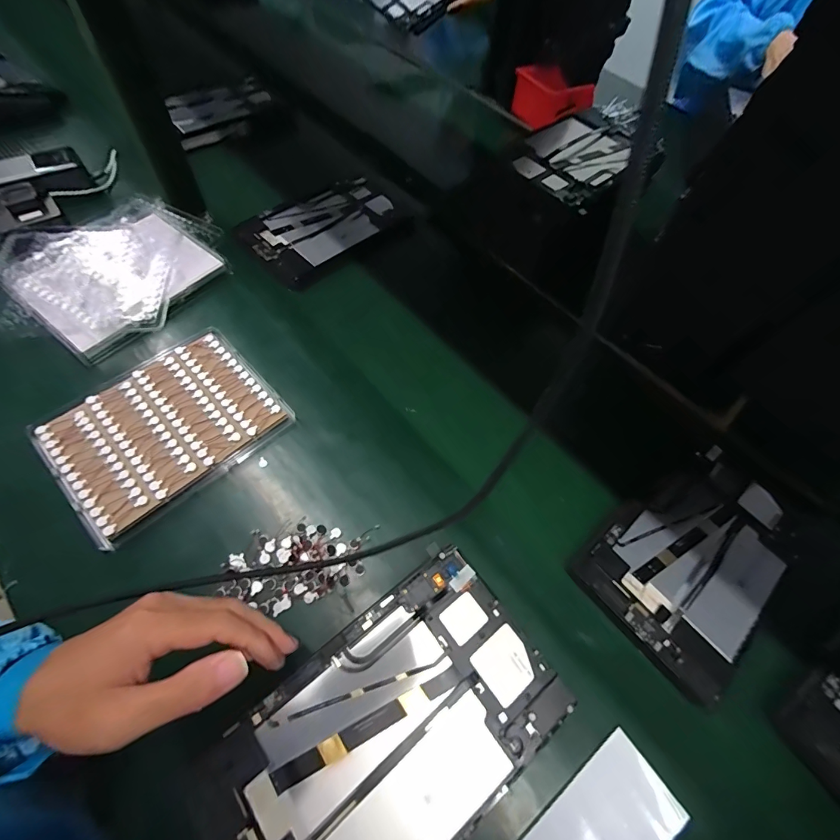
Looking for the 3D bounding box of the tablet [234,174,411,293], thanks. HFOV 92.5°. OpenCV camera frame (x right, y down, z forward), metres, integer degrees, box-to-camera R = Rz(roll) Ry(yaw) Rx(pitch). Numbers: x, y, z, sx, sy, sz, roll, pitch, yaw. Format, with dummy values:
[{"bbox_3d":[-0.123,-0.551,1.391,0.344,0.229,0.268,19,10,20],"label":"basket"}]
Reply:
[{"bbox_3d":[-0.140,-0.299,0.616,0.247,0.012,0.158,-39,73,-23],"label":"tablet"}]

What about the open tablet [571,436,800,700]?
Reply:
[{"bbox_3d":[0.280,0.130,0.402,0.237,0.013,0.151,-35,70,-21],"label":"open tablet"}]

